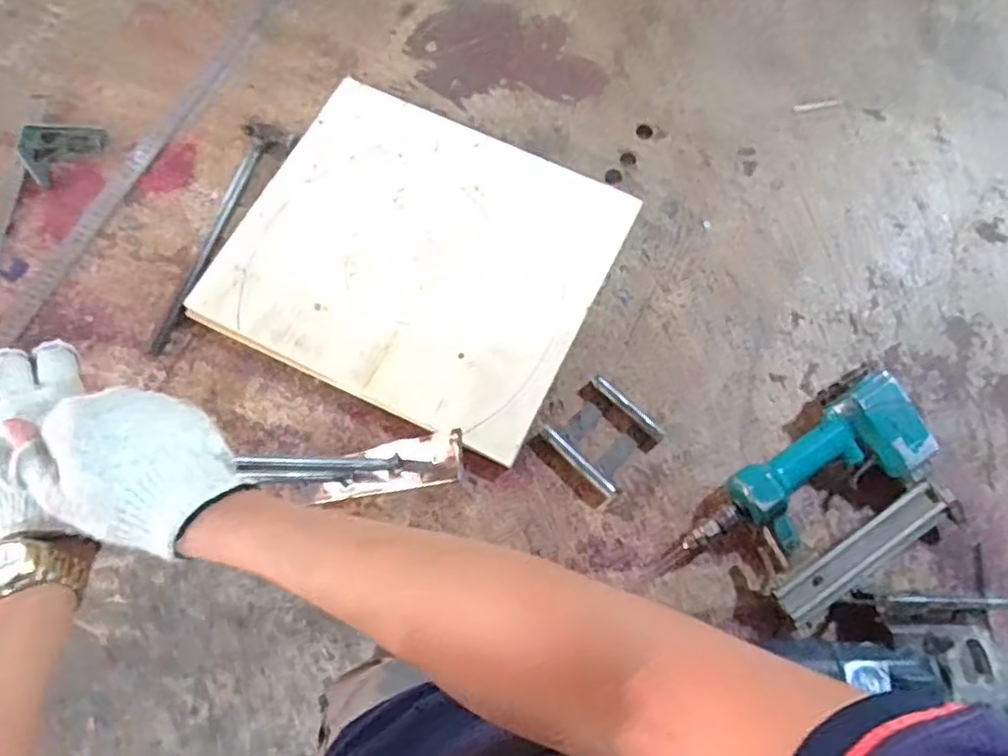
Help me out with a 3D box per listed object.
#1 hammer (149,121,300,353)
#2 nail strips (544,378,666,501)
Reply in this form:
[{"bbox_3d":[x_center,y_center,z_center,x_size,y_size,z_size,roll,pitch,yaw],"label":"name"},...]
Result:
[{"bbox_3d":[-0.309,-0.162,0.752,0.068,0.029,0.293,14,72,5],"label":"hammer"},{"bbox_3d":[0.103,0.058,0.687,0.090,0.018,0.092,-41,76,-13],"label":"nail strips"}]

